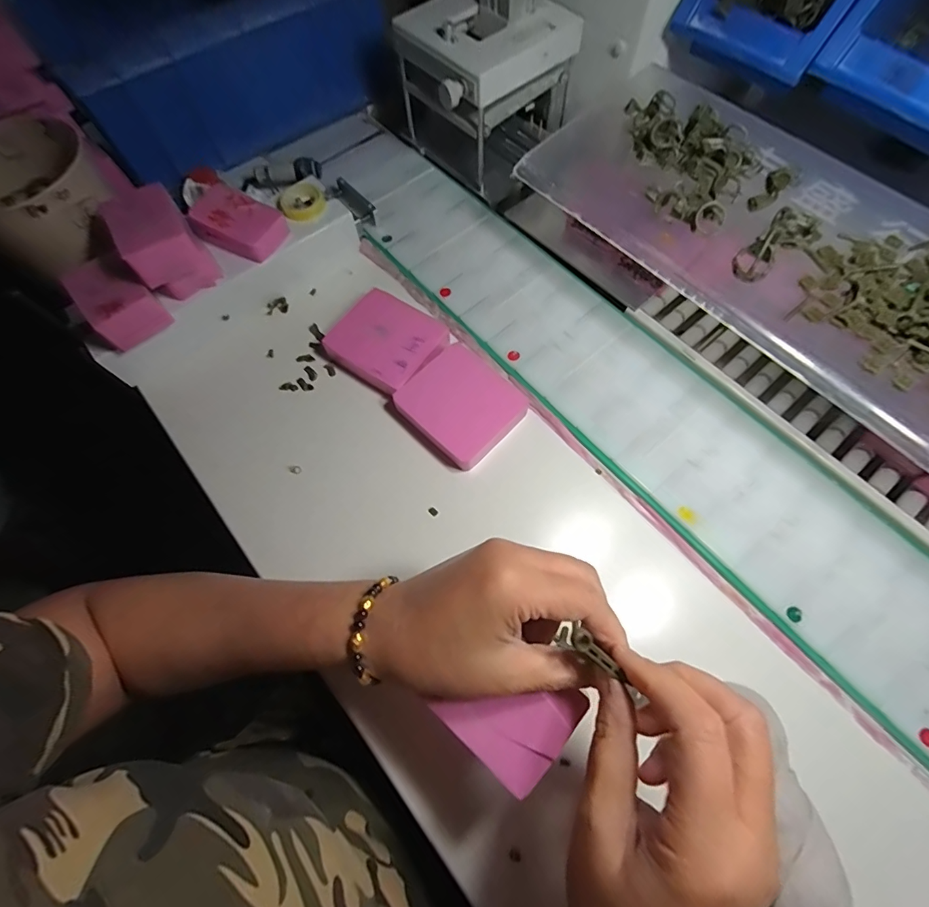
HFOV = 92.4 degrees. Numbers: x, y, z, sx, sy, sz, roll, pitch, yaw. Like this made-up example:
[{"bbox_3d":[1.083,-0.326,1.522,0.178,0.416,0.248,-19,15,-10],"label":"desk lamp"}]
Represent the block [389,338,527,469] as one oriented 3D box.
[{"bbox_3d":[-0.002,-0.042,0.379,0.090,0.019,0.086,42,75,16],"label":"block"}]

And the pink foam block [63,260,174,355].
[{"bbox_3d":[-0.287,-0.126,0.367,0.050,0.044,0.065,-41,72,-14],"label":"pink foam block"}]

